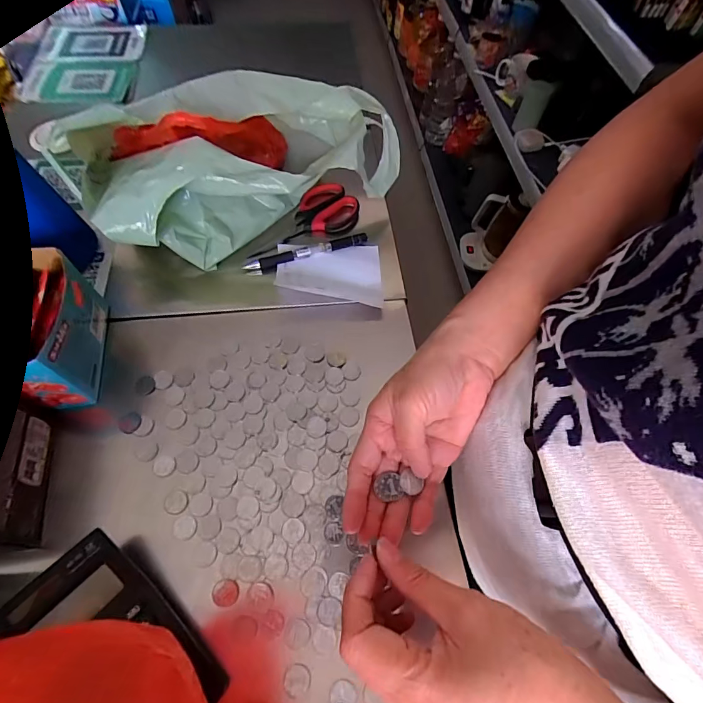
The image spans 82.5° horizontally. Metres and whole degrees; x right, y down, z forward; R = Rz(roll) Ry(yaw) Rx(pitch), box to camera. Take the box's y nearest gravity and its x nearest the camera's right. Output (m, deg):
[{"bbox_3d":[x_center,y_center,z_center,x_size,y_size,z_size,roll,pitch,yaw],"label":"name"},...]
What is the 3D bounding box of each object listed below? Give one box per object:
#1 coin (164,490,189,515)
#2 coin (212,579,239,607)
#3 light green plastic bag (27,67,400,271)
[{"bbox_3d":[-0.141,0.121,0.323,0.018,0.004,0.018,4,60,-3],"label":"coin"},{"bbox_3d":[-0.092,0.176,0.293,0.019,0.004,0.017,6,60,1],"label":"coin"},{"bbox_3d":[-0.112,-0.204,0.431,0.323,0.110,0.162,-13,62,-10],"label":"light green plastic bag"}]

